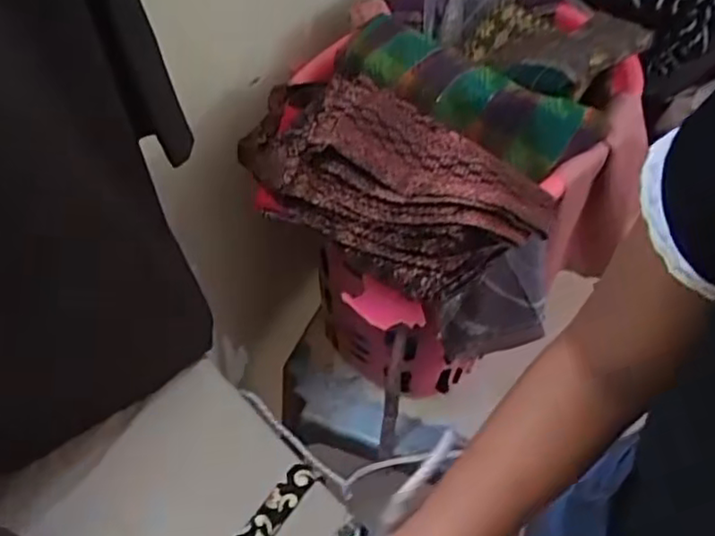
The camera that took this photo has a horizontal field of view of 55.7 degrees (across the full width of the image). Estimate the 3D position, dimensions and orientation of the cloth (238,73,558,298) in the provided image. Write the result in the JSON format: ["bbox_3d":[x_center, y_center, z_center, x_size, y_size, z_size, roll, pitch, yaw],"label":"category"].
[{"bbox_3d":[0.020,-0.095,0.645,0.317,0.079,0.164,28,55,21],"label":"cloth"}]

